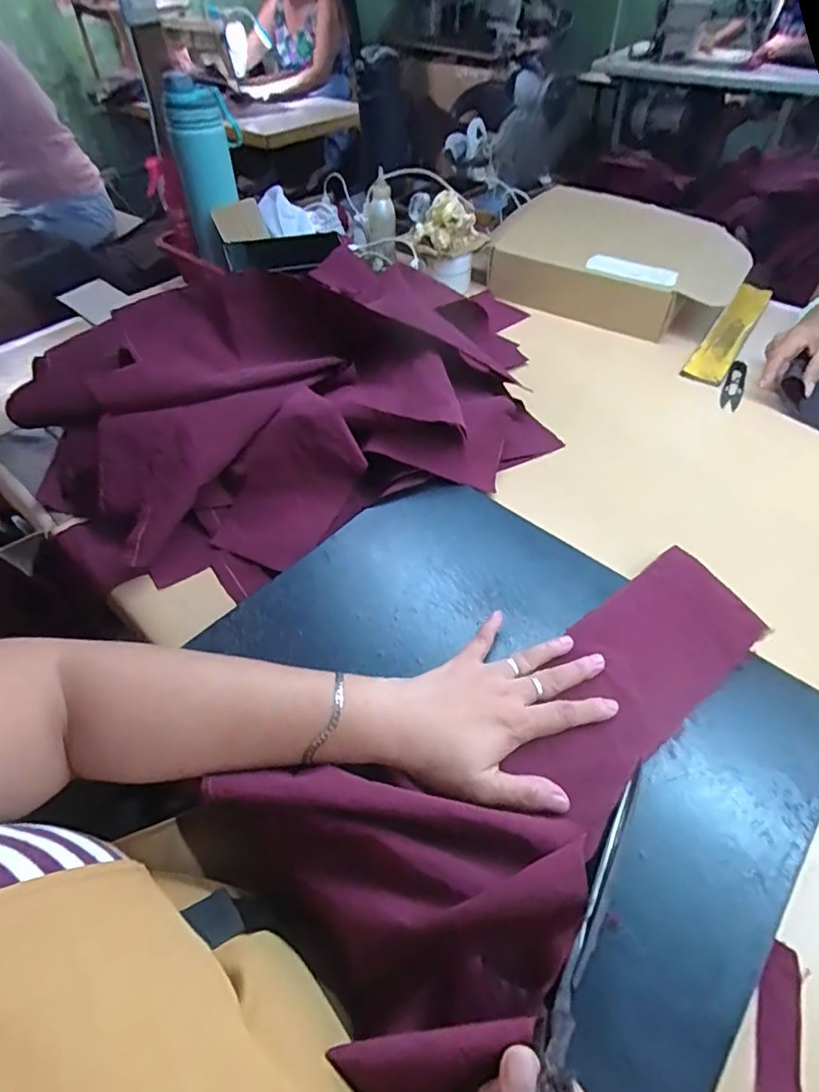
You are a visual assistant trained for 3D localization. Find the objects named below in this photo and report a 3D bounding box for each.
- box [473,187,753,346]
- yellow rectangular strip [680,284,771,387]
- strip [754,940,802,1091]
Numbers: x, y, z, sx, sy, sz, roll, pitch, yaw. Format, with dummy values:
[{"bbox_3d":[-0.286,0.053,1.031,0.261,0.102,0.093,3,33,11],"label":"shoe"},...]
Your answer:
[{"bbox_3d":[0.280,-0.408,0.761,0.348,0.115,0.169,18,54,17],"label":"box"},{"bbox_3d":[0.429,-0.287,0.712,0.046,0.007,0.228,31,65,20],"label":"yellow rectangular strip"},{"bbox_3d":[0.201,0.271,0.288,0.022,0.006,0.093,20,54,16],"label":"strip"}]

